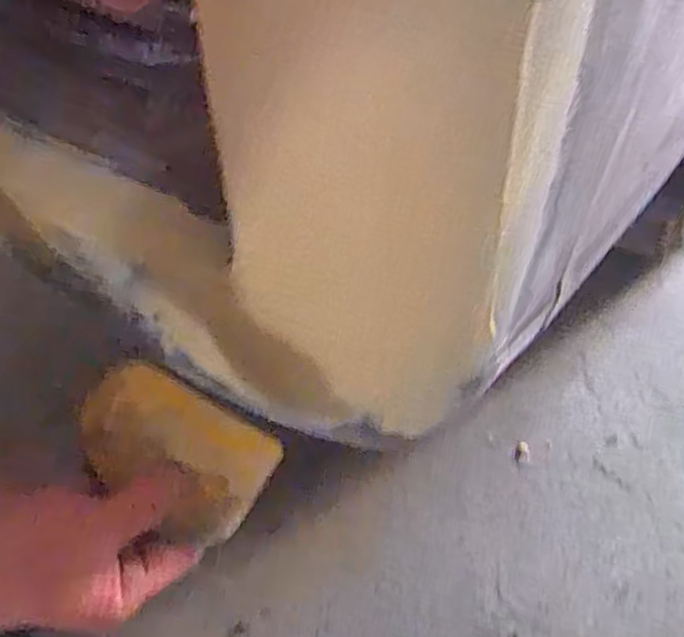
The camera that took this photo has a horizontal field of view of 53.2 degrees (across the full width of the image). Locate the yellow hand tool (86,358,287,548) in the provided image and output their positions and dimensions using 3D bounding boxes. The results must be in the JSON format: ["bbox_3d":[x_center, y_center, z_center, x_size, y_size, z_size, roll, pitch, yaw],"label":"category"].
[{"bbox_3d":[-0.088,0.067,0.350,0.100,0.008,0.064,29,63,9],"label":"yellow hand tool"}]

